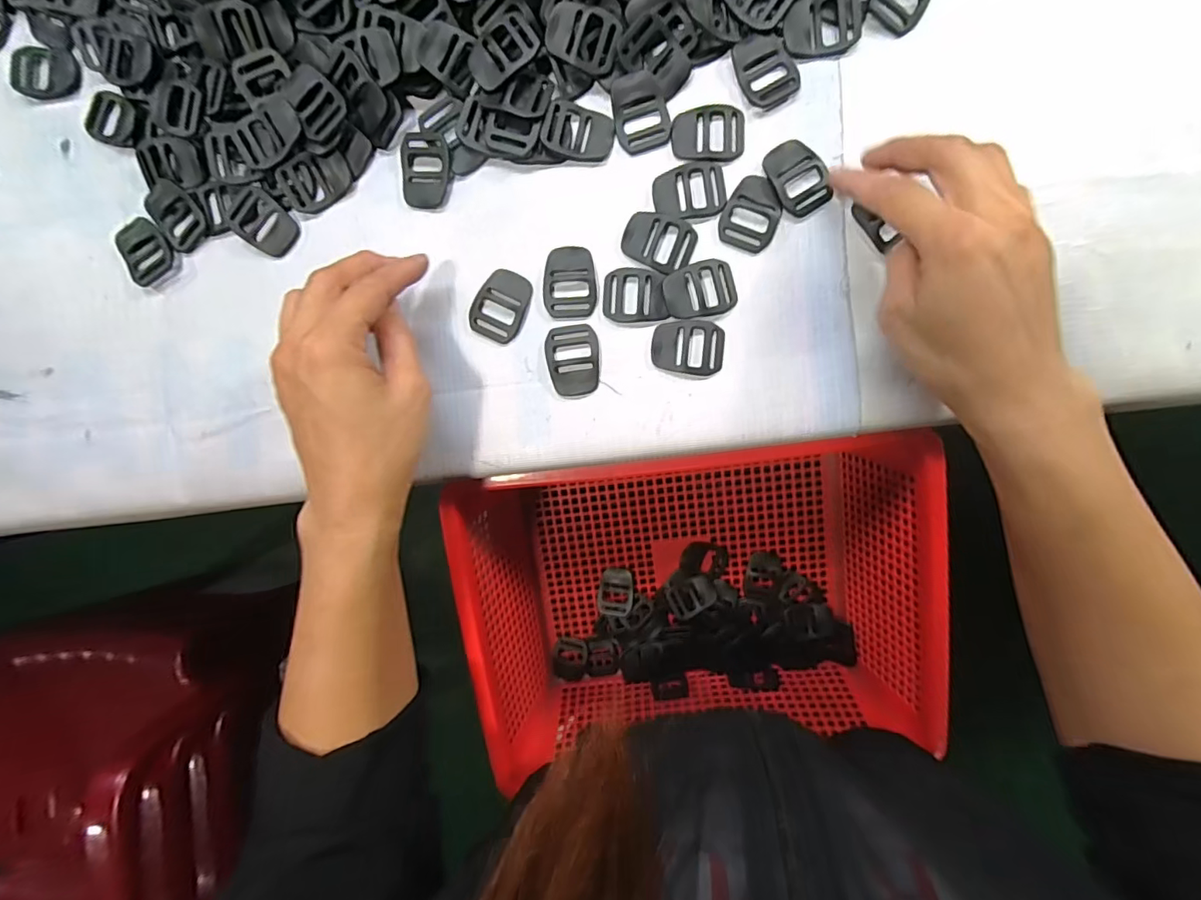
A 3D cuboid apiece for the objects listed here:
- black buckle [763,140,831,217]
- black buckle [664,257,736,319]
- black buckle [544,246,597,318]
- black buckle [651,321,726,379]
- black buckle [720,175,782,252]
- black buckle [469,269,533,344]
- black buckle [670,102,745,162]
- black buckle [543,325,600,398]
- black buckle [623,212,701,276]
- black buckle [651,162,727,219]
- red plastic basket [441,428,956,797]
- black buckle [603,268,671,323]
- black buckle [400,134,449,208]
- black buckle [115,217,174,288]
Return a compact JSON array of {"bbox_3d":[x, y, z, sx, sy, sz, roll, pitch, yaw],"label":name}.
[{"bbox_3d":[0.105,-0.146,0.284,0.028,0.004,0.039,-24,88,4],"label":"black buckle"},{"bbox_3d":[0.053,-0.087,0.287,0.038,0.006,0.028,-8,89,5],"label":"black buckle"},{"bbox_3d":[-0.016,-0.093,0.294,0.030,0.004,0.040,3,90,5],"label":"black buckle"},{"bbox_3d":[0.048,-0.055,0.290,0.039,0.004,0.030,2,90,5],"label":"black buckle"},{"bbox_3d":[0.081,-0.127,0.285,0.028,0.004,0.037,23,92,5],"label":"black buckle"},{"bbox_3d":[-0.055,-0.081,0.298,0.029,0.004,0.039,24,92,5],"label":"black buckle"},{"bbox_3d":[0.058,-0.171,0.287,0.039,0.004,0.029,-5,89,5],"label":"black buckle"},{"bbox_3d":[-0.015,-0.050,0.295,0.029,0.004,0.039,-6,89,5],"label":"black buckle"},{"bbox_3d":[0.031,-0.114,0.289,0.038,0.004,0.028,24,92,5],"label":"black buckle"},{"bbox_3d":[0.048,-0.140,0.288,0.038,0.004,0.029,-6,89,5],"label":"black buckle"},{"bbox_3d":[0.069,0.109,0.390,0.300,0.120,0.206,-7,89,7],"label":"red plastic basket"},{"bbox_3d":[0.019,-0.085,0.291,0.035,0.004,0.029,-2,90,5],"label":"black buckle"},{"bbox_3d":[-0.099,-0.157,0.300,0.028,0.008,0.039,3,90,5],"label":"black buckle"},{"bbox_3d":[-0.271,-0.120,0.315,0.029,0.004,0.039,-34,87,4],"label":"black buckle"}]

